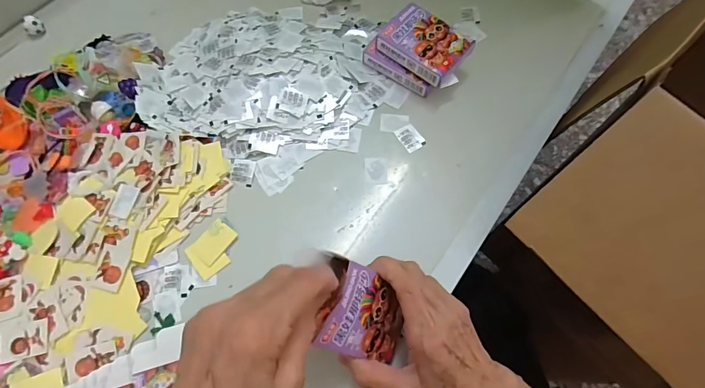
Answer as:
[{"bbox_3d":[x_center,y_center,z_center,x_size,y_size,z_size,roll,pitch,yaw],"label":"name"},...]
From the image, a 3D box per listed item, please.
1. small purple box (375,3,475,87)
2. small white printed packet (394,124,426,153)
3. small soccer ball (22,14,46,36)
[{"bbox_3d":[0.081,-0.172,0.448,0.091,0.017,0.066,39,77,15],"label":"small purple box"},{"bbox_3d":[0.065,-0.064,0.445,0.024,0.004,0.033,-32,69,-15],"label":"small white printed packet"},{"bbox_3d":[-0.404,-0.214,0.501,0.020,0.019,0.022,0,67,-1],"label":"small soccer ball"}]

